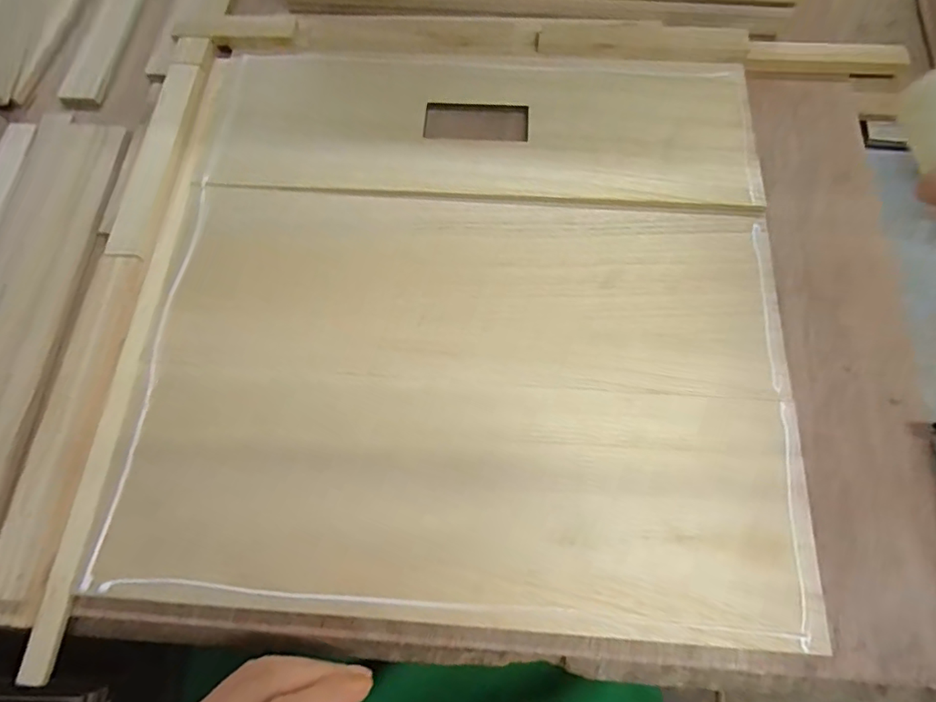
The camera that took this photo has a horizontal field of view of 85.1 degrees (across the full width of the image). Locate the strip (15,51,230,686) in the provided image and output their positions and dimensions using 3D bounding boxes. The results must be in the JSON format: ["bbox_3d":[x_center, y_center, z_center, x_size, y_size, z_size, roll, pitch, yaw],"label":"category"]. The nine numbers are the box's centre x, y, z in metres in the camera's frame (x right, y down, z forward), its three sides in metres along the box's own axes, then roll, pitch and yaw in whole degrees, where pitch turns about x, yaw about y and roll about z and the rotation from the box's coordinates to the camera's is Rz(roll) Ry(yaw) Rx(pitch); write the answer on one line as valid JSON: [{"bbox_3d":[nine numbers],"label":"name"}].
[{"bbox_3d":[-0.241,-0.034,0.380,0.023,0.006,0.479,3,70,2],"label":"strip"}]

